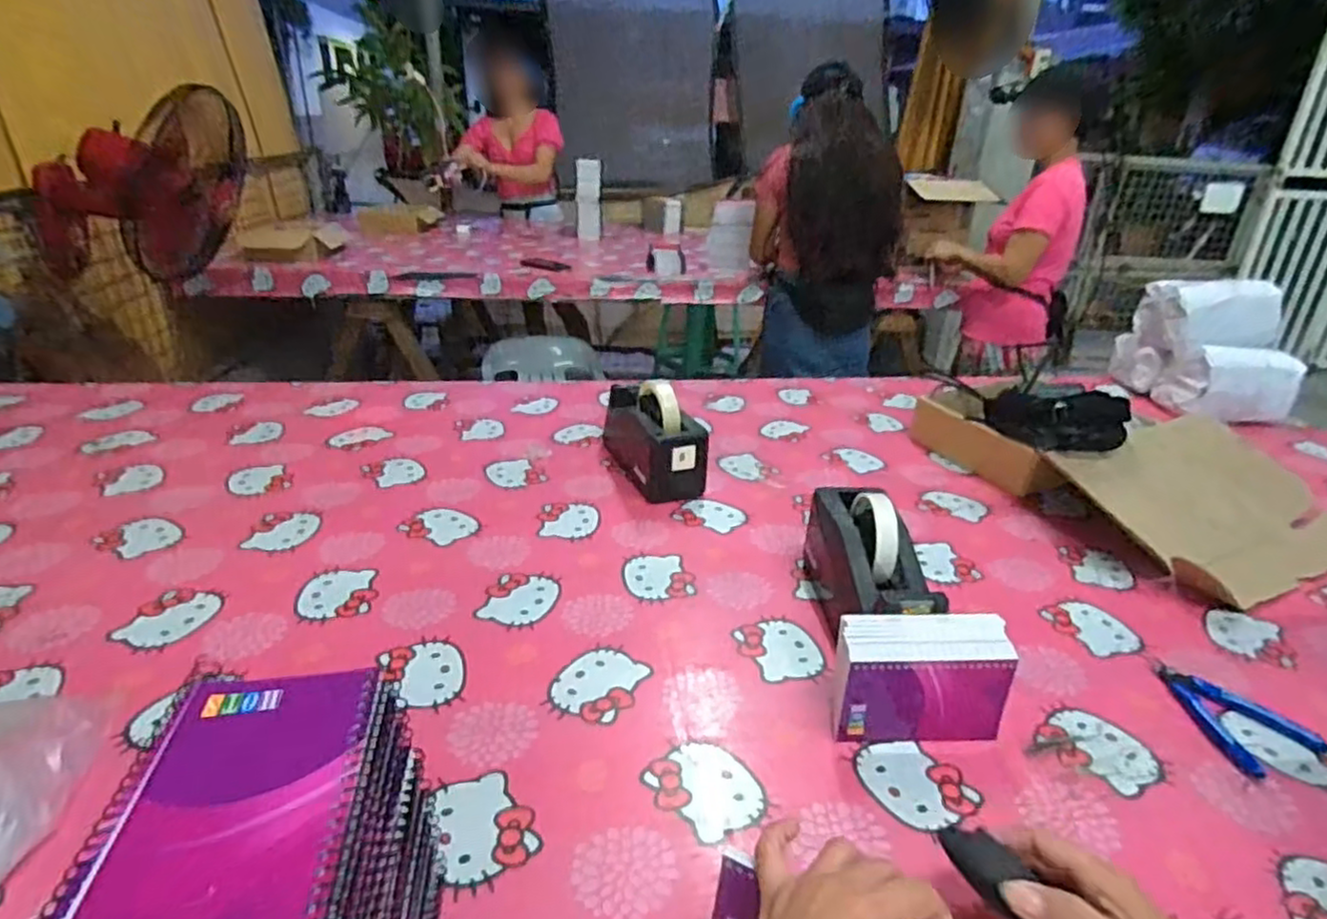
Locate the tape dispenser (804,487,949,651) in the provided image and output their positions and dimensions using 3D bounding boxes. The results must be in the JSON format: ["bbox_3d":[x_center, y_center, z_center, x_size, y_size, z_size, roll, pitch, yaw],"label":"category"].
[{"bbox_3d":[0.196,0.105,0.658,0.078,0.122,0.190,1,27,-3],"label":"tape dispenser"}]

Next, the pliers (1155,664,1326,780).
[{"bbox_3d":[0.477,0.215,0.588,0.083,0.009,0.108,-7,29,-18],"label":"pliers"}]

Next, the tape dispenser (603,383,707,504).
[{"bbox_3d":[-0.015,-0.040,0.931,0.089,0.121,0.199,-8,29,-19],"label":"tape dispenser"}]

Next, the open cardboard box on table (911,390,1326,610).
[{"bbox_3d":[0.629,-0.001,0.952,0.361,0.075,0.467,-11,30,-25],"label":"open cardboard box on table"}]

